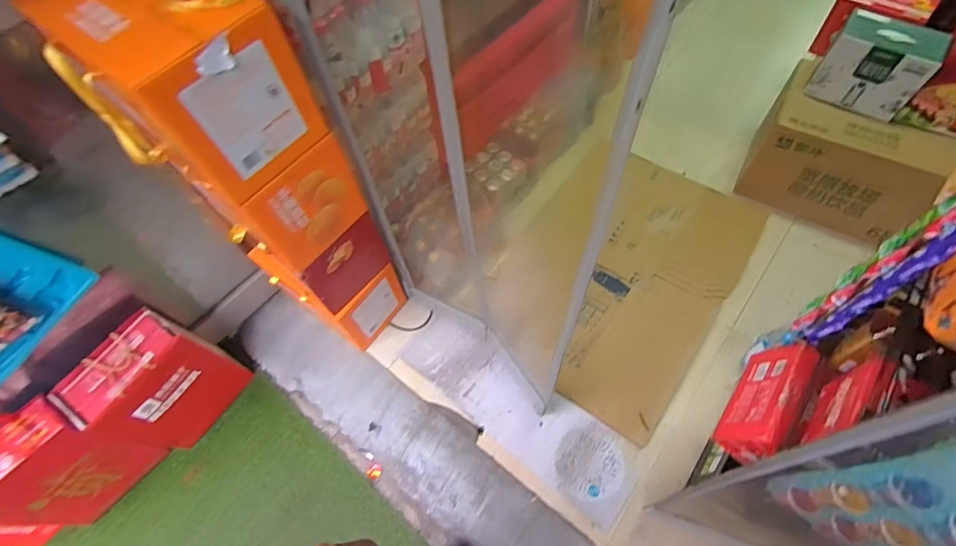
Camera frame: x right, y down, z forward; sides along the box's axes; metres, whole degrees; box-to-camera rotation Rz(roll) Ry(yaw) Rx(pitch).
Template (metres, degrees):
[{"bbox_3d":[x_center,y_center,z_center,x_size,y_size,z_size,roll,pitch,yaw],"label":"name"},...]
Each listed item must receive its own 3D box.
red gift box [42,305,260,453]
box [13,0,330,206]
[{"bbox_3d":[-0.947,0.344,1.379,0.176,0.442,0.333,32,66,20],"label":"red gift box"},{"bbox_3d":[-0.519,-0.341,0.797,0.383,0.275,0.272,26,64,17],"label":"box"}]

